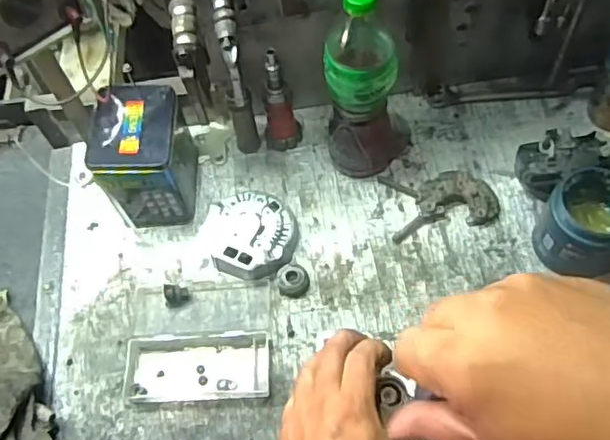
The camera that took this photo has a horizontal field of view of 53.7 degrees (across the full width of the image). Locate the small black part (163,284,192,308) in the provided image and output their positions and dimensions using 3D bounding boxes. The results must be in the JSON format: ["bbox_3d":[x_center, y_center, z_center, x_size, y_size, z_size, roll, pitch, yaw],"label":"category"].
[{"bbox_3d":[-0.152,0.088,0.717,0.030,0.013,0.027,-15,61,-5],"label":"small black part"}]

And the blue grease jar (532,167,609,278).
[{"bbox_3d":[0.320,0.008,0.680,0.096,0.107,0.097,-1,61,3],"label":"blue grease jar"}]

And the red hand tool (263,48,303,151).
[{"bbox_3d":[-0.032,-0.149,0.767,0.046,0.152,0.041,-6,61,0],"label":"red hand tool"}]

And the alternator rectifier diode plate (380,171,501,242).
[{"bbox_3d":[0.171,-0.025,0.752,0.133,0.026,0.089,-4,61,1],"label":"alternator rectifier diode plate"}]

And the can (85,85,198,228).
[{"bbox_3d":[-0.196,-0.080,0.754,0.092,0.145,0.132,-2,61,2],"label":"can"}]

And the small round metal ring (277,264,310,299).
[{"bbox_3d":[-0.014,0.072,0.721,0.038,0.017,0.039,-1,61,3],"label":"small round metal ring"}]

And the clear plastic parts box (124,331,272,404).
[{"bbox_3d":[-0.120,0.164,0.674,0.161,0.022,0.068,-3,61,2],"label":"clear plastic parts box"}]

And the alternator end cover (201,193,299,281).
[{"bbox_3d":[-0.067,0.017,0.743,0.115,0.038,0.108,26,66,16],"label":"alternator end cover"}]

